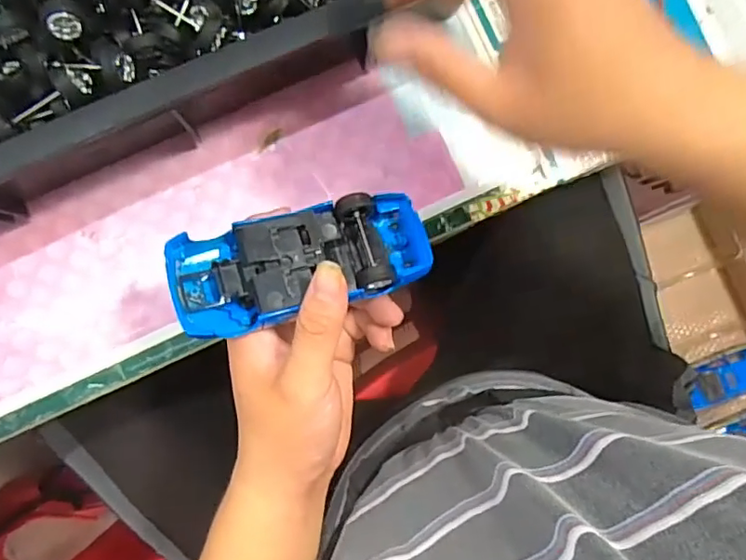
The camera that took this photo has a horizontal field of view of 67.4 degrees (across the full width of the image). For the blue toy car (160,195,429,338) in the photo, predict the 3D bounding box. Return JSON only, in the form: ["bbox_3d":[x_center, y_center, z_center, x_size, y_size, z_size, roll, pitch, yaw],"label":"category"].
[{"bbox_3d":[-0.035,-0.010,0.292,0.133,0.030,0.052,-16,86,-17],"label":"blue toy car"}]

